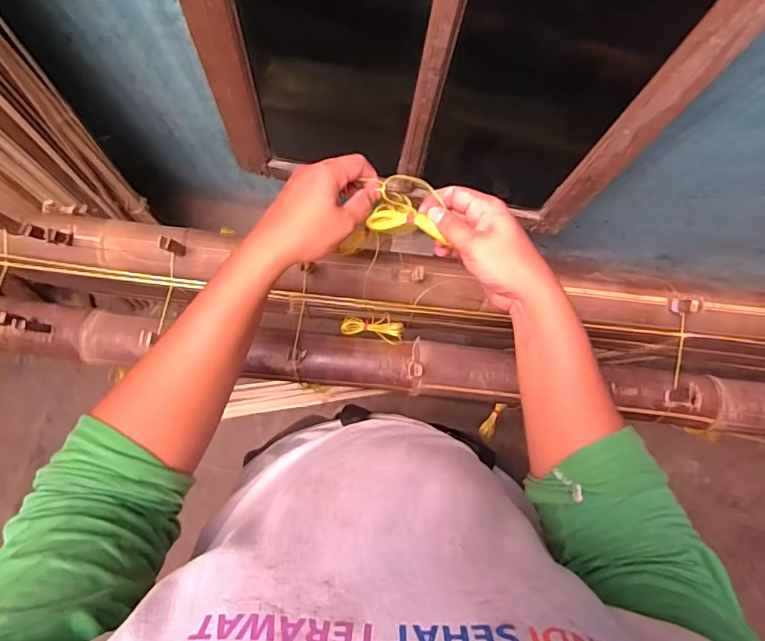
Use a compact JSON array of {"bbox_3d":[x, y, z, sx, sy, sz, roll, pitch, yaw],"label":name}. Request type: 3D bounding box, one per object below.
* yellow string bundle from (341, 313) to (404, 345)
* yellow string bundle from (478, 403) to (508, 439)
[{"bbox_3d":[-0.015,0.009,0.672,0.090,0.022,0.036,8,81,28],"label":"yellow string bundle"},{"bbox_3d":[0.162,0.147,0.746,0.019,0.014,0.058,30,82,1],"label":"yellow string bundle"}]

